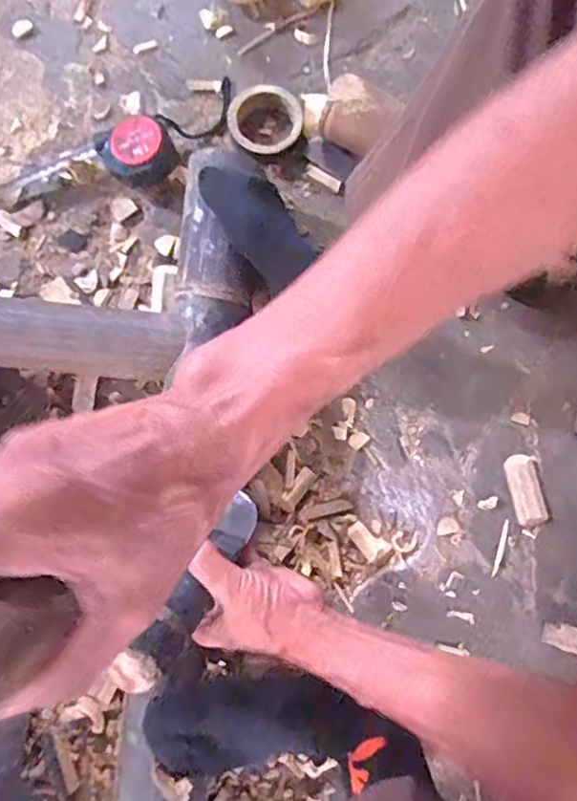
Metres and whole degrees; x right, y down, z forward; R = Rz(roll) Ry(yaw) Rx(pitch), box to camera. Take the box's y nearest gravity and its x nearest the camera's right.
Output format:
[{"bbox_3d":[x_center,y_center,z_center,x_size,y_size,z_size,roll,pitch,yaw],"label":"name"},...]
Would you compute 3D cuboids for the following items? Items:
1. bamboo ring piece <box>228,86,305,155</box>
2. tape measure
[{"bbox_3d":[-0.026,-0.317,0.684,0.084,0.015,0.077,-3,91,-14],"label":"bamboo ring piece"},{"bbox_3d":[-0.166,-0.275,0.664,0.082,0.053,0.063,-23,80,-4],"label":"tape measure"}]

